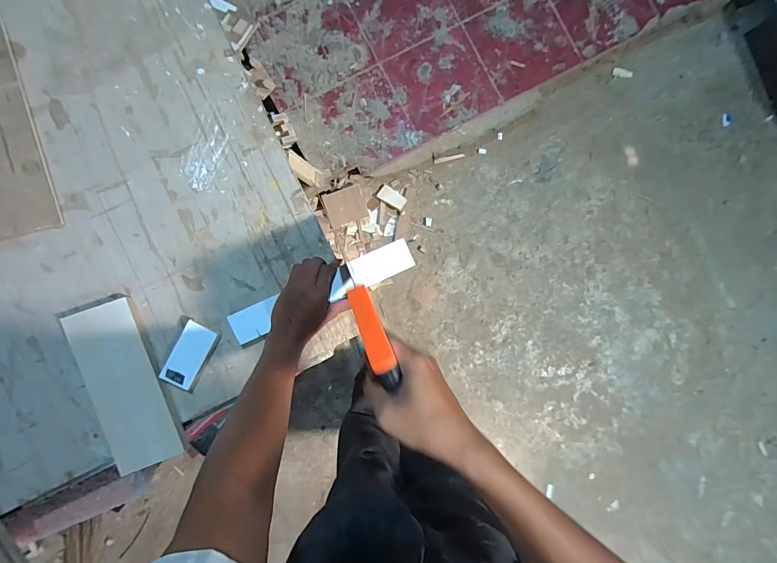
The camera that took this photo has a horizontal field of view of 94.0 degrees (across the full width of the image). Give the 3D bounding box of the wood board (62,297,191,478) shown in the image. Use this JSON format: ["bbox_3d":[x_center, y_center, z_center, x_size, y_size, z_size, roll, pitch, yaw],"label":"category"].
[{"bbox_3d":[-0.394,0.157,0.542,0.092,0.022,0.246,-21,90,-2],"label":"wood board"}]

